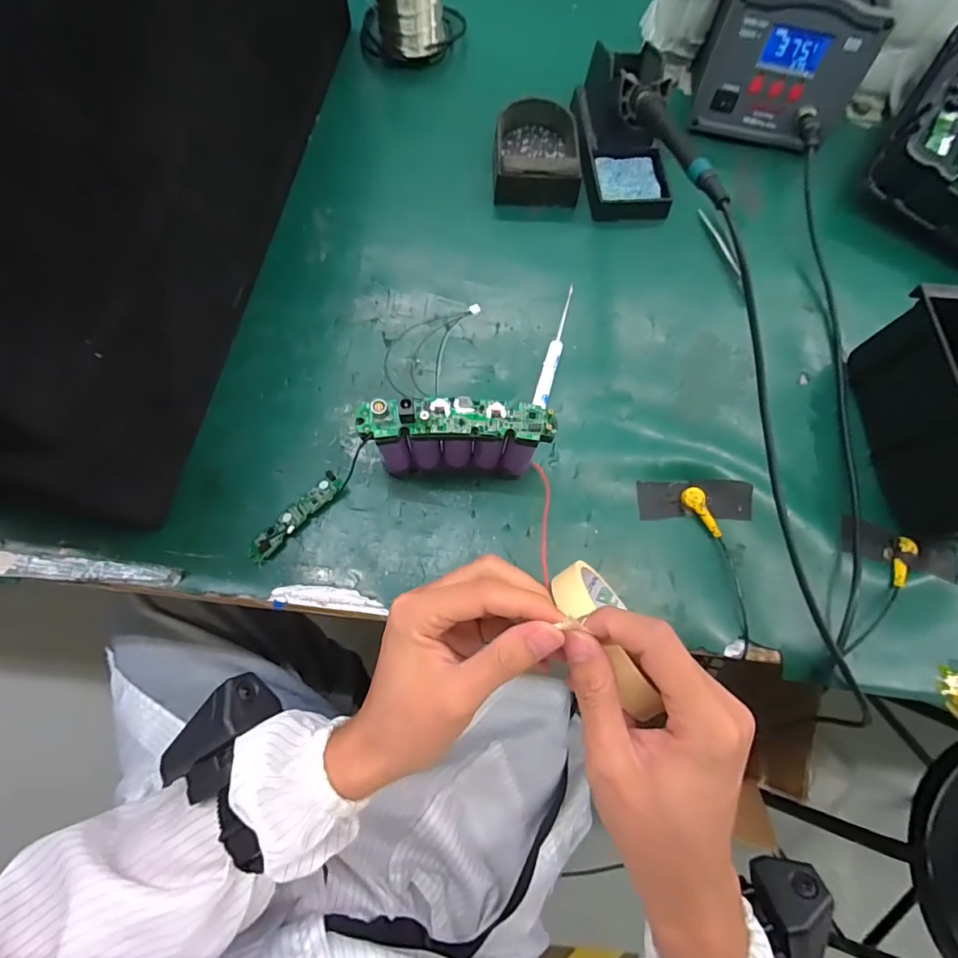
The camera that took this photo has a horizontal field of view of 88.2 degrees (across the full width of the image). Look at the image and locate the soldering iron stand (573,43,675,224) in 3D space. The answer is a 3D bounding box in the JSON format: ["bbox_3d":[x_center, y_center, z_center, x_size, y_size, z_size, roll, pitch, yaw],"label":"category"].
[{"bbox_3d":[0.131,-0.322,0.449,0.078,0.072,0.147,-6,70,-4],"label":"soldering iron stand"}]

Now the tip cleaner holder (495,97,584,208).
[{"bbox_3d":[0.050,-0.303,0.460,0.079,0.040,0.106,-1,70,-2],"label":"tip cleaner holder"}]

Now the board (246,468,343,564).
[{"bbox_3d":[-0.130,0.026,0.350,0.015,0.009,0.078,41,74,12],"label":"board"}]

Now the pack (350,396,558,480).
[{"bbox_3d":[-0.014,-0.025,0.327,0.114,0.096,0.024,0,70,-2],"label":"pack"}]

